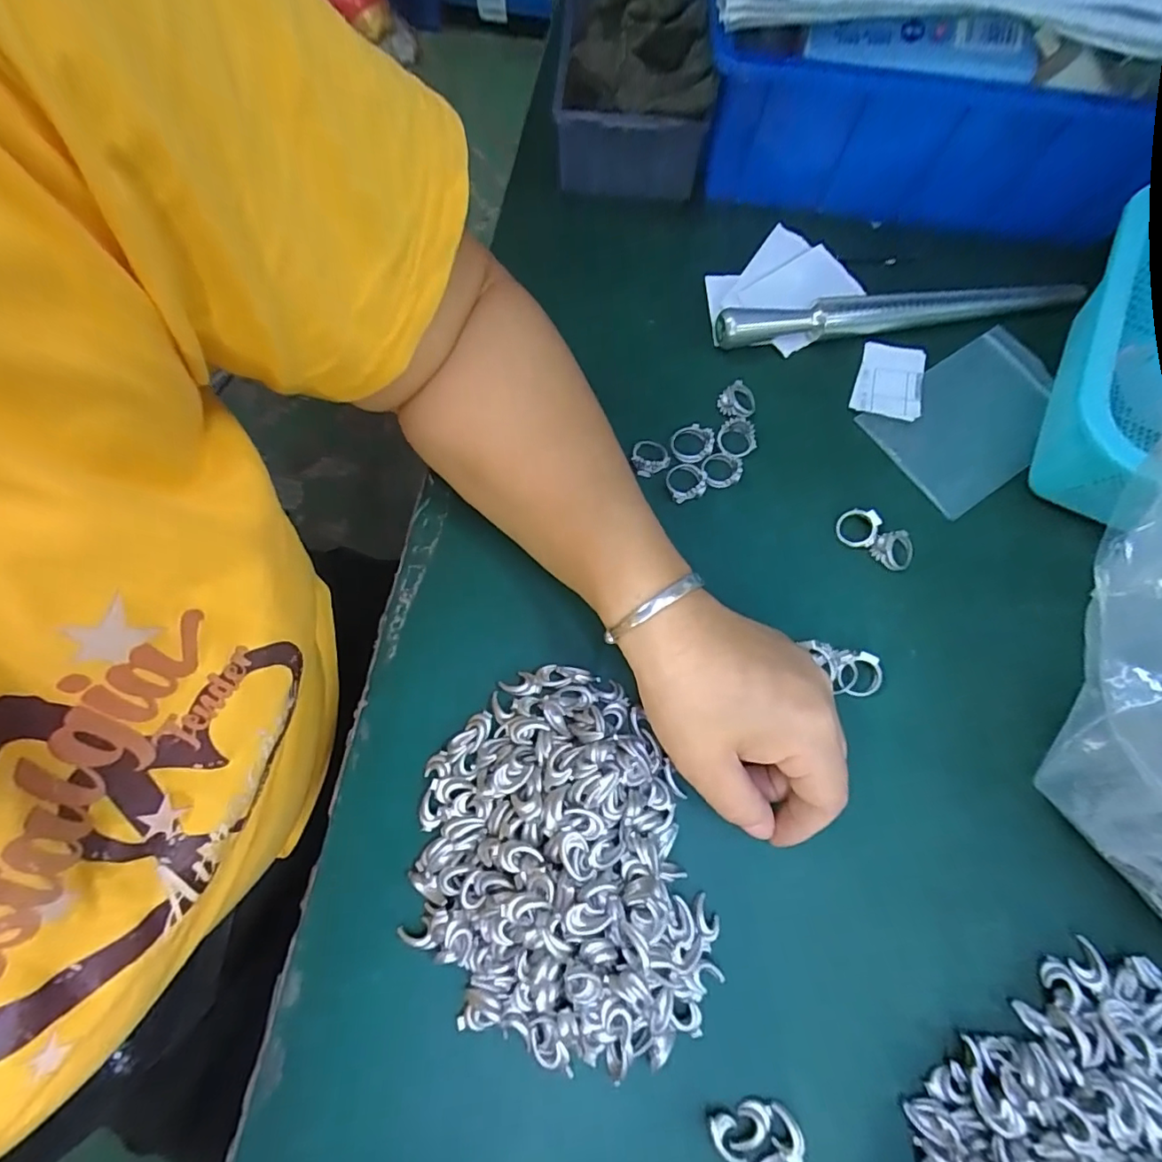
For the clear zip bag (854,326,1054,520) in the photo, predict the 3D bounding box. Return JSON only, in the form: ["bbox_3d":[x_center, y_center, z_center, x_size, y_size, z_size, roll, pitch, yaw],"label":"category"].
[{"bbox_3d":[0.241,-0.100,0.331,0.131,0.010,0.080,-33,75,-11],"label":"clear zip bag"}]

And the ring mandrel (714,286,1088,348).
[{"bbox_3d":[0.195,-0.164,0.333,0.225,0.025,0.019,-6,72,-3],"label":"ring mandrel"}]

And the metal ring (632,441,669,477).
[{"bbox_3d":[0.040,-0.071,0.310,0.021,0.007,0.020,0,72,-1],"label":"metal ring"}]

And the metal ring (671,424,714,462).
[{"bbox_3d":[0.064,-0.079,0.311,0.025,0.005,0.022,-26,74,16],"label":"metal ring"}]

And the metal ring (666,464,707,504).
[{"bbox_3d":[0.059,-0.057,0.305,0.021,0.008,0.021,0,72,-1],"label":"metal ring"}]

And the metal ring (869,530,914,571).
[{"bbox_3d":[0.169,-0.016,0.292,0.022,0.007,0.019,-9,72,-4],"label":"metal ring"}]

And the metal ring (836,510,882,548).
[{"bbox_3d":[0.151,-0.029,0.296,0.021,0.004,0.021,3,96,26],"label":"metal ring"}]

